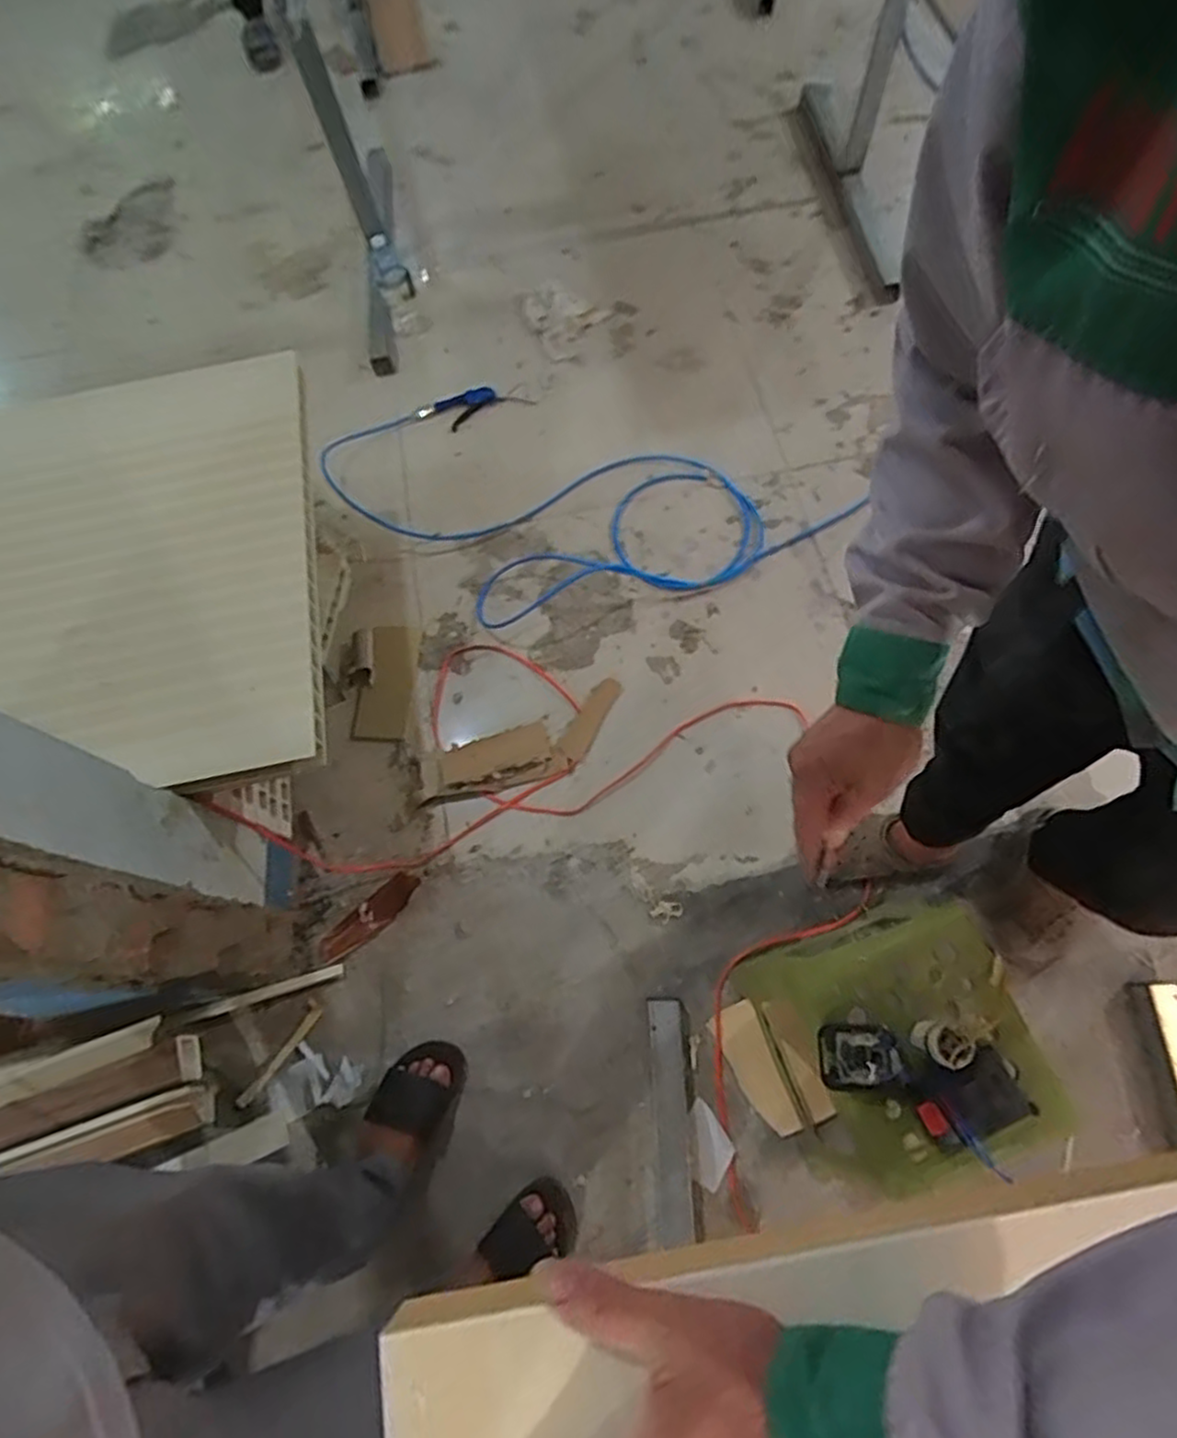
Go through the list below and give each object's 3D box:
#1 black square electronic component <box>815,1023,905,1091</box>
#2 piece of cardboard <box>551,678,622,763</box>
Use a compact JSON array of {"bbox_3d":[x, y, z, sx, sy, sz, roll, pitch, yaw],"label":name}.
[{"bbox_3d":[0.309,0.386,0.817,0.090,0.024,0.067,-18,66,24],"label":"black square electronic component"},{"bbox_3d":[0.006,-0.004,1.341,0.056,0.010,0.176,30,73,14],"label":"piece of cardboard"}]

